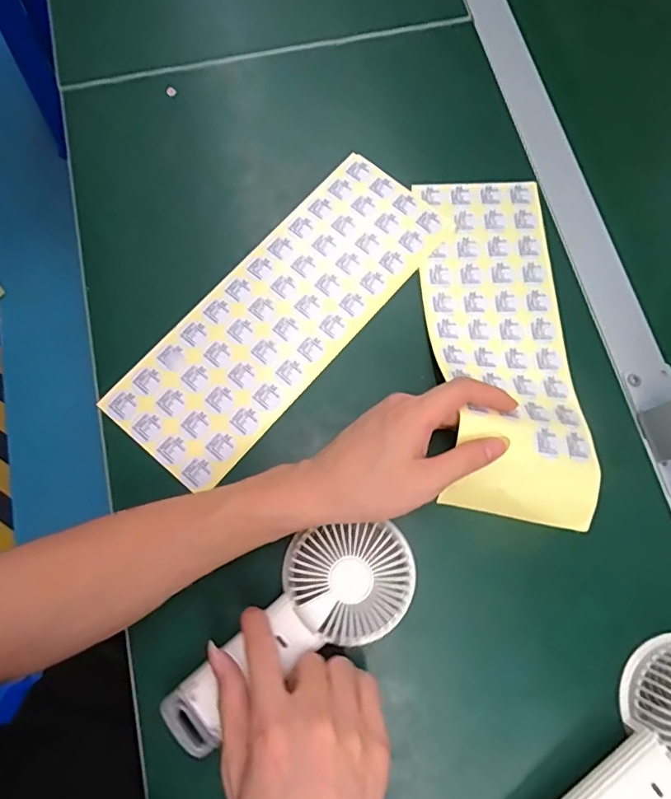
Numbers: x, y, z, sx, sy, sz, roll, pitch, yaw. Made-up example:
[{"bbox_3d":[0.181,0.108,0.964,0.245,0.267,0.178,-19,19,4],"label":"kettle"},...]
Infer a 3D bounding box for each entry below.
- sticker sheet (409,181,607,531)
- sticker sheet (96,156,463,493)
[{"bbox_3d":[0.127,-0.053,0.393,0.101,0.042,0.285,-3,68,-2],"label":"sticker sheet"},{"bbox_3d":[-0.040,-0.072,0.408,0.111,0.005,0.299,39,77,9],"label":"sticker sheet"}]

